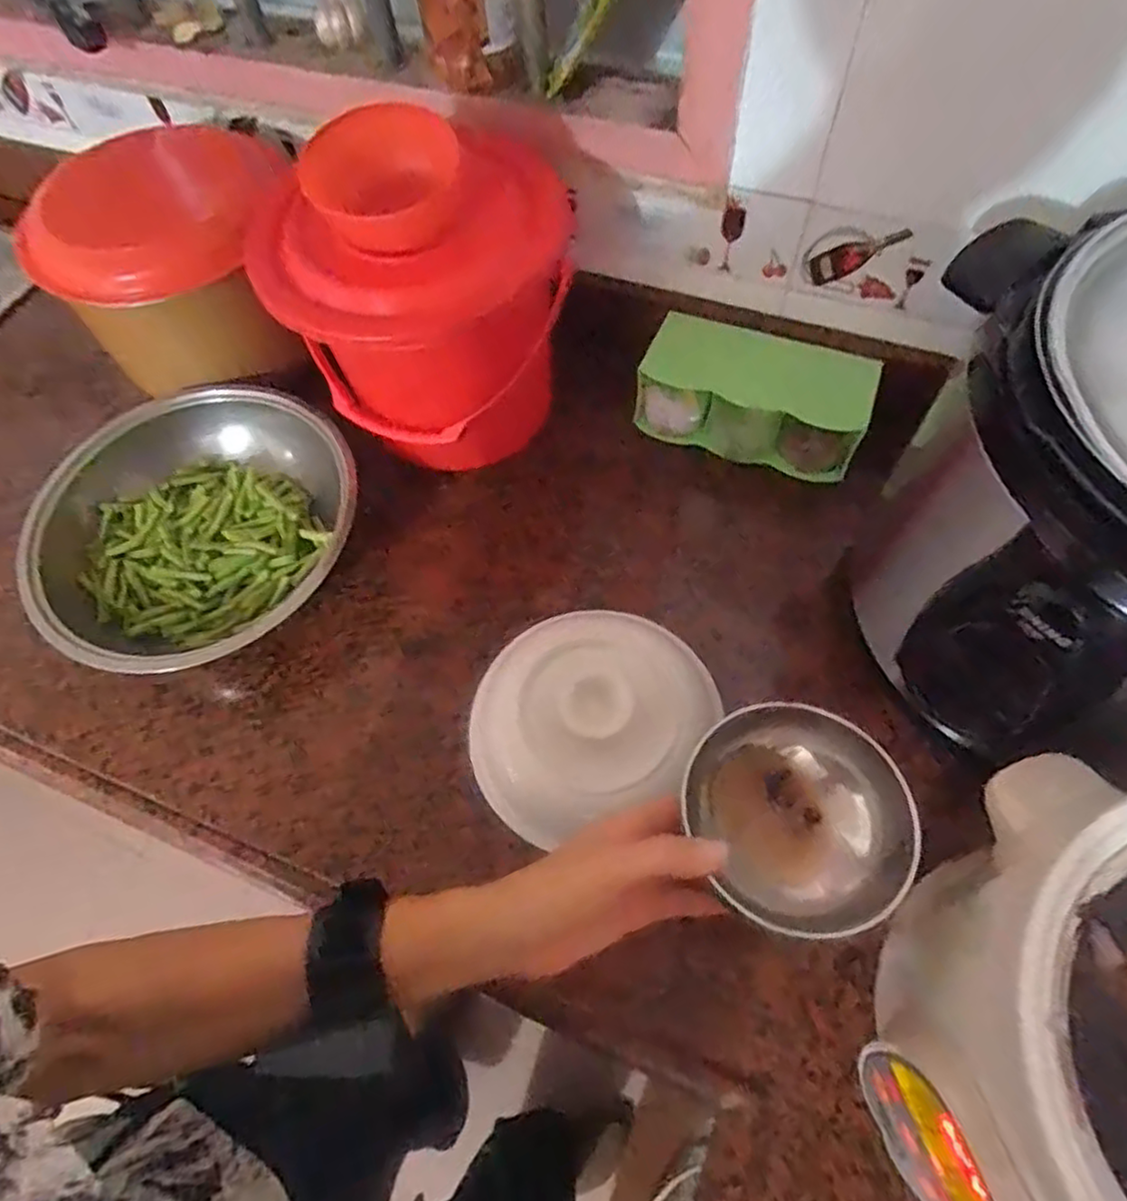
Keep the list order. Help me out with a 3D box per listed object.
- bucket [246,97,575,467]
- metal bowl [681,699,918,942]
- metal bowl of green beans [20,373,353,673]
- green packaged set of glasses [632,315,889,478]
[{"bbox_3d":[-0.101,-0.234,0.593,0.198,0.269,0.205,-10,63,-1],"label":"bucket"},{"bbox_3d":[0.132,0.122,0.398,0.105,0.047,0.120,-23,64,-9],"label":"metal bowl"},{"bbox_3d":[-0.314,-0.058,0.613,0.273,0.089,0.254,-1,63,2],"label":"metal bowl of green beans"},{"bbox_3d":[0.170,-0.179,0.646,0.201,0.098,0.087,19,65,12],"label":"green packaged set of glasses"}]

